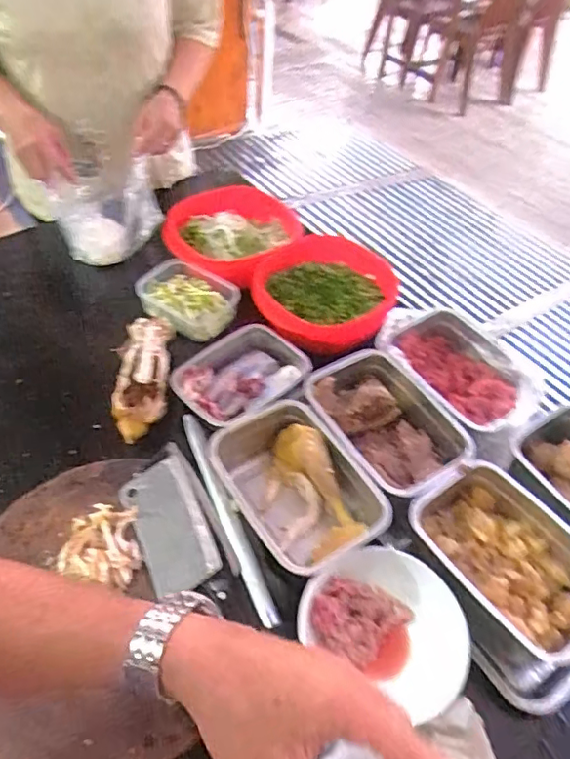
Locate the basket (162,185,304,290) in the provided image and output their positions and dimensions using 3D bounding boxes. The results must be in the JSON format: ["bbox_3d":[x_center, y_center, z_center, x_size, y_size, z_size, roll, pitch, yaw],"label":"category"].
[{"bbox_3d":[-0.083,-0.279,1.037,0.249,0.063,0.236,-31,59,-26],"label":"basket"}]

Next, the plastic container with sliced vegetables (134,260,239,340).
[{"bbox_3d":[-0.164,-0.136,0.932,0.162,0.047,0.110,24,52,15],"label":"plastic container with sliced vegetables"}]

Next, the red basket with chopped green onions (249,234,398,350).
[{"bbox_3d":[0.074,-0.140,0.950,0.237,0.088,0.222,2,50,-3],"label":"red basket with chopped green onions"}]

